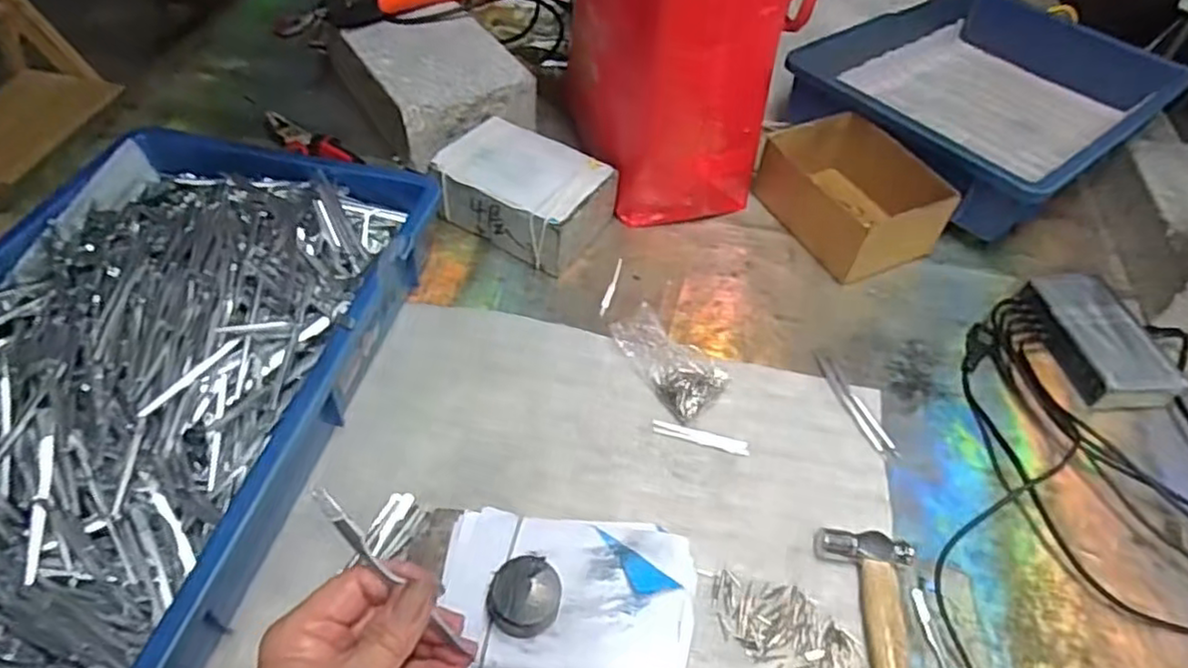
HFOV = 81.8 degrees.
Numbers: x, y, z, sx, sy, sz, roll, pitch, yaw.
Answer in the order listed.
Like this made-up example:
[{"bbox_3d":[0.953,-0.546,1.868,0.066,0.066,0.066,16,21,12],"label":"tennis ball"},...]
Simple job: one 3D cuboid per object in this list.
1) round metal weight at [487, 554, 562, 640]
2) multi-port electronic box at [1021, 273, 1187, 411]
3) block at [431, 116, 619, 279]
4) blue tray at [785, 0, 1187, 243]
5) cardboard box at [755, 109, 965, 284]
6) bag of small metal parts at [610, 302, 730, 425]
[{"bbox_3d":[-0.039,0.147,0.384,0.037,0.024,0.043,24,52,15],"label":"round metal weight"},{"bbox_3d":[0.428,0.004,0.587,0.080,0.034,0.132,-9,51,-13],"label":"multi-port electronic box"},{"bbox_3d":[-0.064,-0.131,0.643,0.142,0.067,0.101,27,53,17],"label":"block"},{"bbox_3d":[0.444,-0.272,0.784,0.404,0.091,0.285,-31,59,-27],"label":"blue tray"},{"bbox_3d":[0.246,-0.135,0.662,0.112,0.067,0.158,-23,55,-22],"label":"cardboard box"},{"bbox_3d":[0.058,0.015,0.538,0.097,0.043,0.059,36,57,21],"label":"bag of small metal parts"}]

